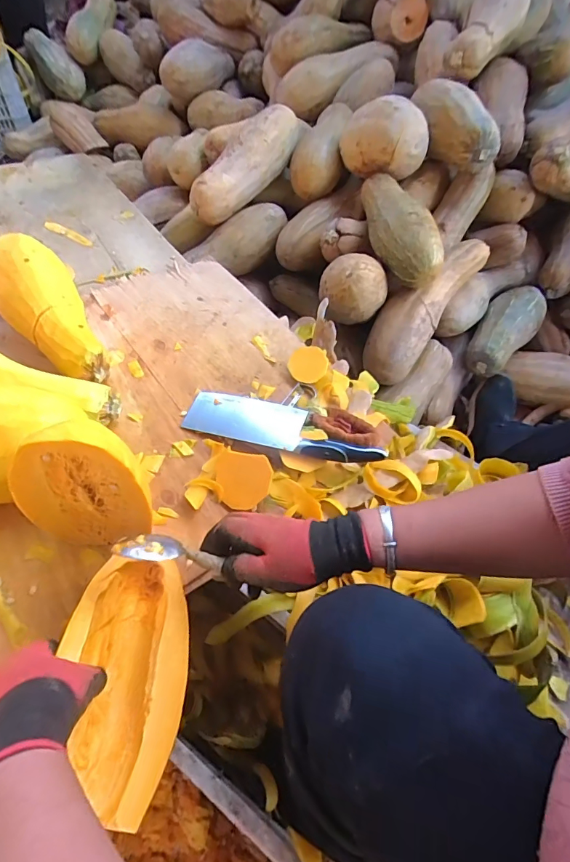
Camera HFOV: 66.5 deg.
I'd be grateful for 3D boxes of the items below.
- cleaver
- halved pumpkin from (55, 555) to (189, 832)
[{"bbox_3d":[-0.007,-0.006,0.618,0.292,0.022,0.080,16,54,24],"label":"cleaver"},{"bbox_3d":[-0.148,0.234,0.423,0.100,0.066,0.214,-6,60,-7],"label":"halved pumpkin"}]

